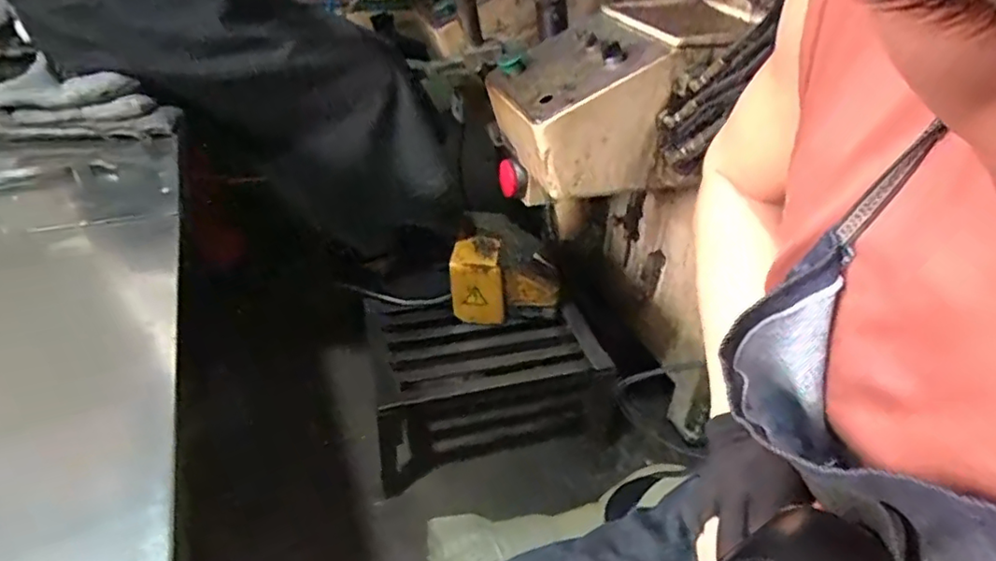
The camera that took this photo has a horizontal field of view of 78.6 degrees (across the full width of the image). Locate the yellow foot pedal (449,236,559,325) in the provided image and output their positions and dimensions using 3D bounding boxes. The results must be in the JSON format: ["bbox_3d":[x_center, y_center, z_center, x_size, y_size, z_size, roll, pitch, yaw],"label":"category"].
[{"bbox_3d":[0.016,0.006,1.282,0.222,0.150,0.119,4,36,1],"label":"yellow foot pedal"}]

